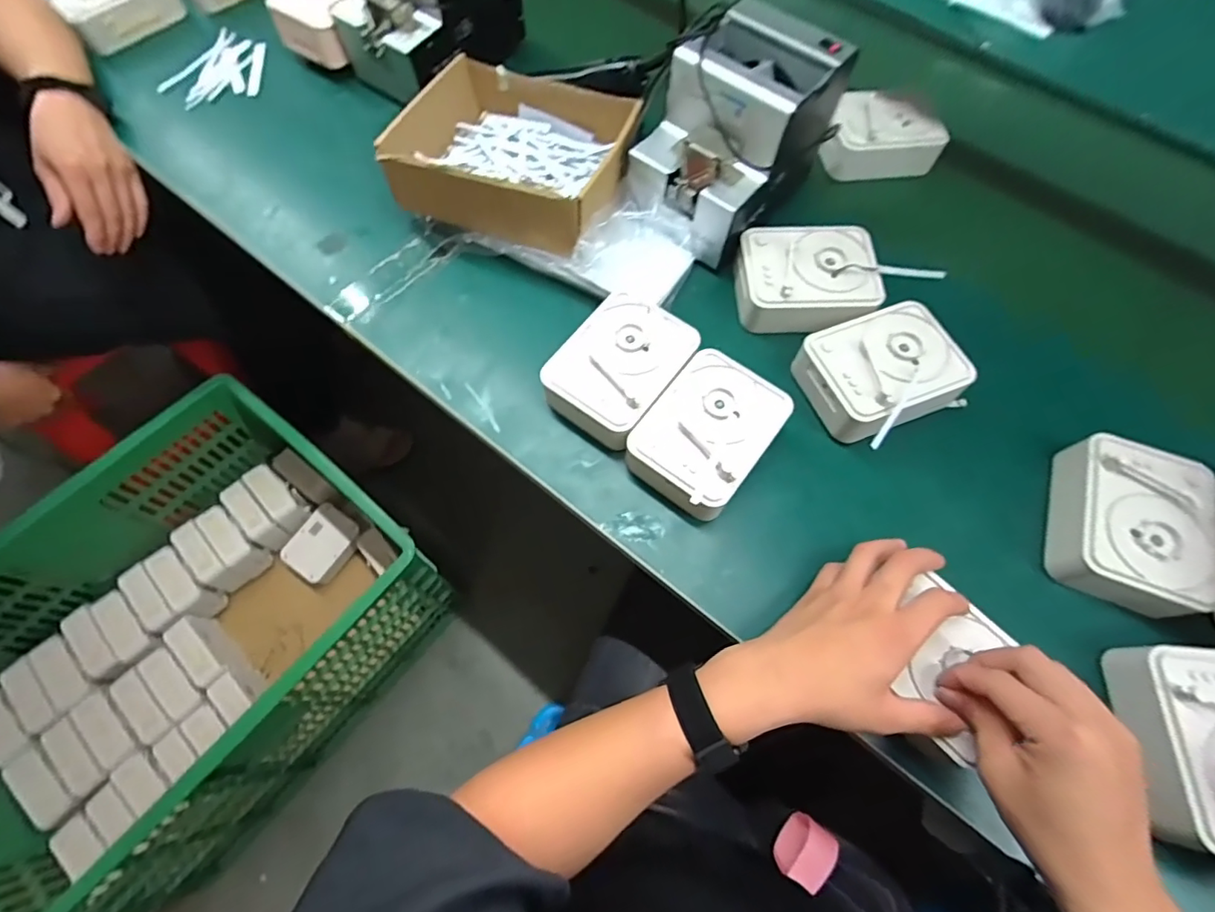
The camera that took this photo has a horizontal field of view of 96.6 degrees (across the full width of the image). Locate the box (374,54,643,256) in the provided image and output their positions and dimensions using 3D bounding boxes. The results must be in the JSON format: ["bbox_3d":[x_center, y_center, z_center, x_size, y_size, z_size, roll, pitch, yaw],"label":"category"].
[{"bbox_3d":[-0.089,-0.312,0.556,0.219,0.069,0.190,20,67,6],"label":"box"}]

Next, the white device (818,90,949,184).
[{"bbox_3d":[0.313,-0.369,0.626,0.126,0.060,0.072,-5,67,-5],"label":"white device"}]

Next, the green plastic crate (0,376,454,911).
[{"bbox_3d":[-0.661,0.289,0.857,0.470,0.321,0.662,36,70,12],"label":"green plastic crate"}]

